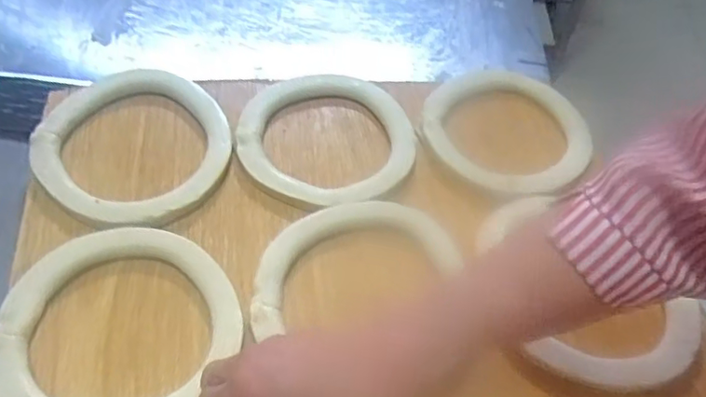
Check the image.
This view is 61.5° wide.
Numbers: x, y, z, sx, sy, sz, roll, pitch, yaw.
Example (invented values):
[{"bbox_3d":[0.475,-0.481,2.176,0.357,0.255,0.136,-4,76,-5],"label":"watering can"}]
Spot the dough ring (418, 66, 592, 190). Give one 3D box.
[{"bbox_3d":[0.155,-0.072,0.598,0.160,0.031,0.173,2,48,-2],"label":"dough ring"}]

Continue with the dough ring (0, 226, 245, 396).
[{"bbox_3d":[-0.165,0.093,0.427,0.165,0.028,0.163,2,48,-2],"label":"dough ring"}]

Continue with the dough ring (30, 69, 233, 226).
[{"bbox_3d":[-0.198,-0.055,0.530,0.178,0.018,0.163,2,48,-2],"label":"dough ring"}]

